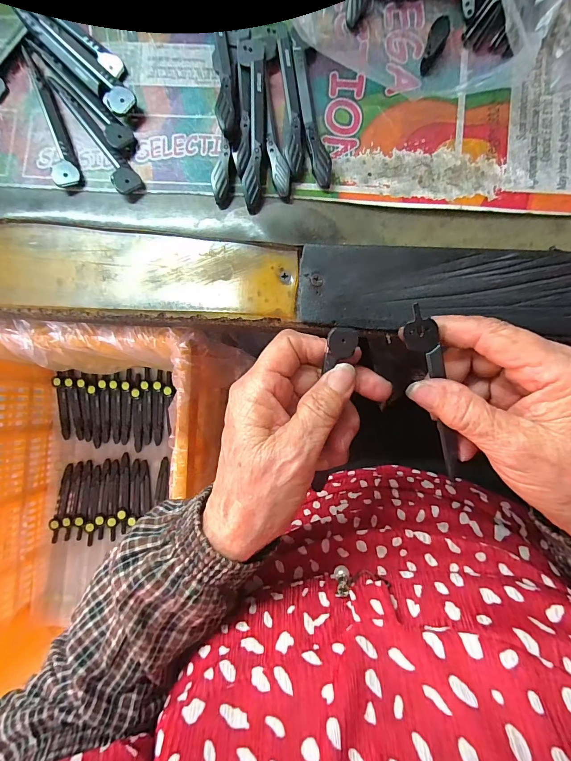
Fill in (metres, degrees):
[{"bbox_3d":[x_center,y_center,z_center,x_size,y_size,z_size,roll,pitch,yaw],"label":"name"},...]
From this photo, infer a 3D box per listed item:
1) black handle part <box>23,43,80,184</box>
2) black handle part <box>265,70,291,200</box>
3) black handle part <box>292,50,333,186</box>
[{"bbox_3d":[-0.157,-0.177,0.231,0.014,0.007,0.099,-16,85,2],"label":"black handle part"},{"bbox_3d":[-0.008,-0.154,0.216,0.011,0.007,0.081,-11,85,2],"label":"black handle part"},{"bbox_3d":[0.016,-0.167,0.216,0.012,0.007,0.092,-10,85,3],"label":"black handle part"}]

